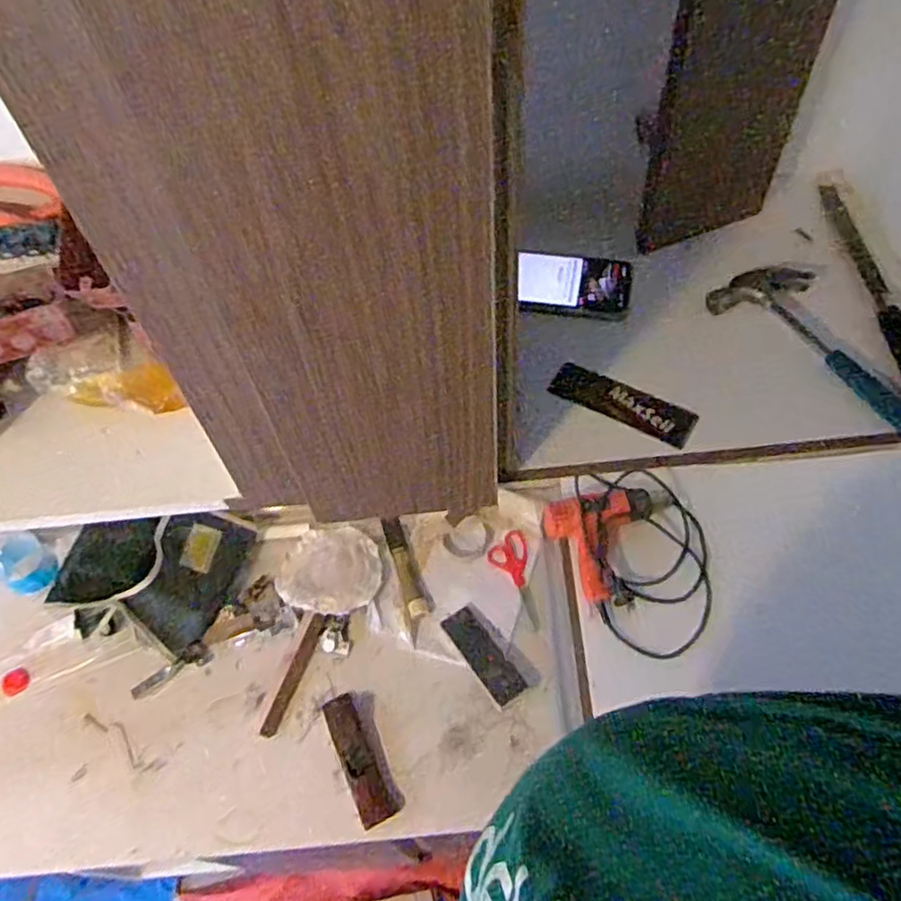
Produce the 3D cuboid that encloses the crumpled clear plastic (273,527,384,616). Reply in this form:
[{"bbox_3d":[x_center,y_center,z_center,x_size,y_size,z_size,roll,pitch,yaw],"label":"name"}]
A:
[{"bbox_3d":[-0.210,0.205,1.205,0.172,0.018,0.150,6,57,7],"label":"crumpled clear plastic"}]

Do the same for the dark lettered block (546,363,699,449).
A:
[{"bbox_3d":[0.158,-0.044,0.636,0.130,0.014,0.039,26,62,20],"label":"dark lettered block"}]

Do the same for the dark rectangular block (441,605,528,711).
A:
[{"bbox_3d":[0.052,0.326,1.101,0.058,0.015,0.169,-29,59,-15],"label":"dark rectangular block"}]

